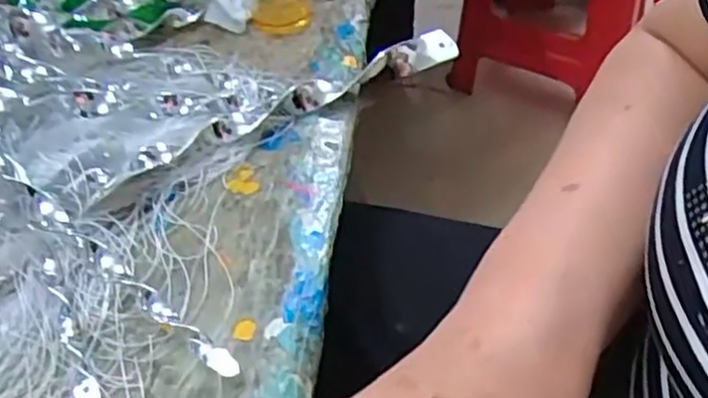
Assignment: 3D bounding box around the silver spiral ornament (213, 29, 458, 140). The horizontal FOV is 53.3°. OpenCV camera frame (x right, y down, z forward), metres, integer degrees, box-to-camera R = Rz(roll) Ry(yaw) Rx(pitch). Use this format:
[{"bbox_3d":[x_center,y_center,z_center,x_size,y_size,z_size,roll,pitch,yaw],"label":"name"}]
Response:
[{"bbox_3d":[-0.009,-0.075,0.450,0.172,0.014,0.019,-27,49,-18],"label":"silver spiral ornament"}]

